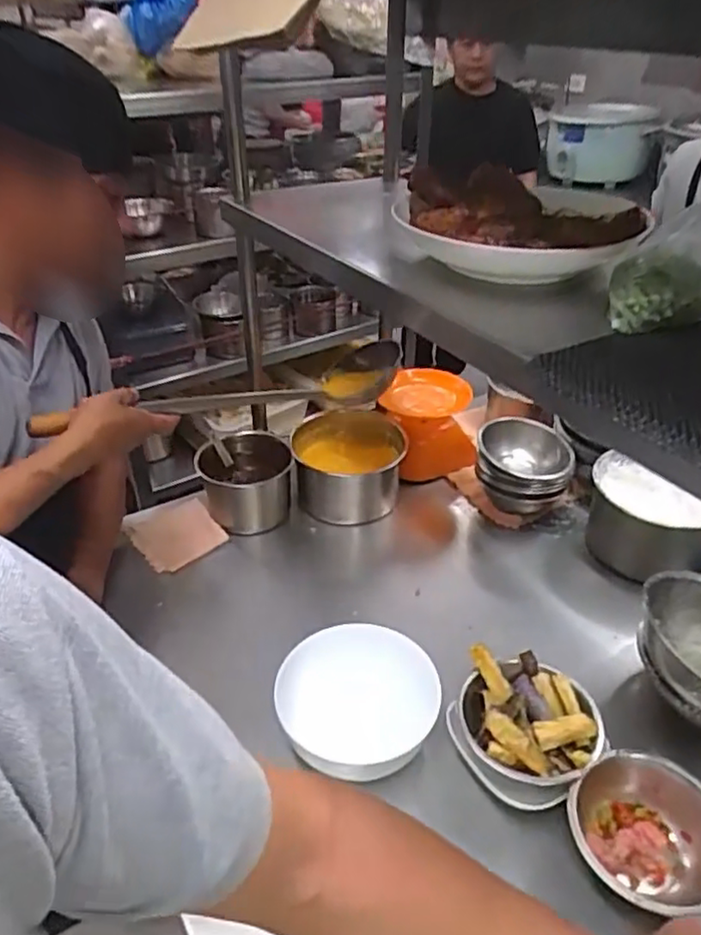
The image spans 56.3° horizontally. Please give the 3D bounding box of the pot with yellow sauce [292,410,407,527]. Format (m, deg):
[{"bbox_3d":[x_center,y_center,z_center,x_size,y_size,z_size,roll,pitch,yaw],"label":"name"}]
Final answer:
[{"bbox_3d":[-0.001,0.003,1.150,0.186,0.136,0.182,-2,36,1],"label":"pot with yellow sauce"}]

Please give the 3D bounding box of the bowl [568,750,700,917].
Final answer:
[{"bbox_3d":[0.295,0.367,0.655,0.141,0.068,0.144,-2,36,1],"label":"bowl"}]

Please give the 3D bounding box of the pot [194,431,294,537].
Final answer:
[{"bbox_3d":[-0.171,0.034,1.111,0.149,0.135,0.154,-2,36,1],"label":"pot"}]

